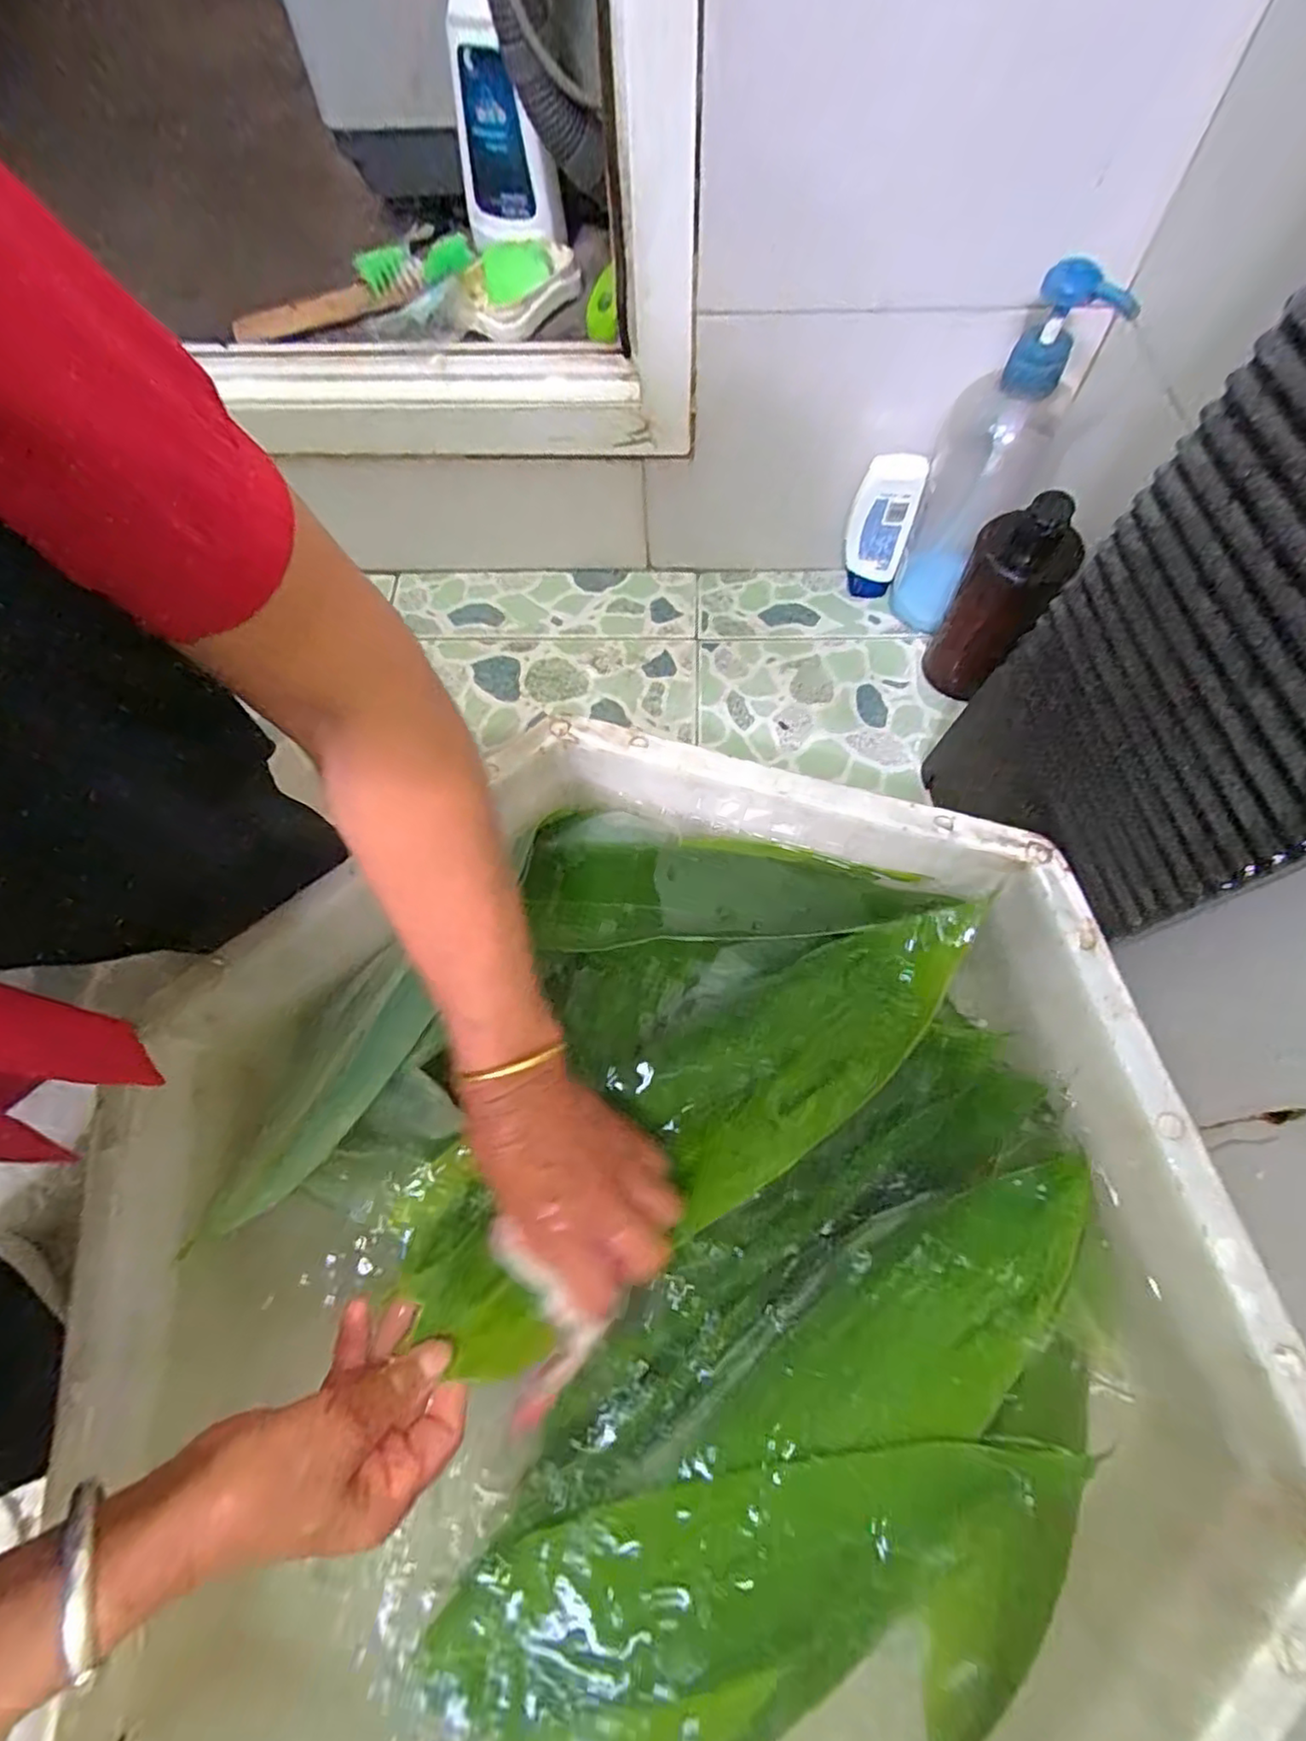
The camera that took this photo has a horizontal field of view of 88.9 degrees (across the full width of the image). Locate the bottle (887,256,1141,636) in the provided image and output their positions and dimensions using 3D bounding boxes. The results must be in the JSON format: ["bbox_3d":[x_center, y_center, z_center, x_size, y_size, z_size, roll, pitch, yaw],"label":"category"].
[{"bbox_3d":[0.251,-0.294,0.505,0.082,0.250,0.063,21,69,12],"label":"bottle"}]

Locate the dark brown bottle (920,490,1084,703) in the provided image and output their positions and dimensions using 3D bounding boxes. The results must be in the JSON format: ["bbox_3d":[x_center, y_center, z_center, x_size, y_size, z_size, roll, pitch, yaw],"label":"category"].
[{"bbox_3d":[0.264,-0.204,0.519,0.065,0.155,0.061,27,70,14],"label":"dark brown bottle"}]

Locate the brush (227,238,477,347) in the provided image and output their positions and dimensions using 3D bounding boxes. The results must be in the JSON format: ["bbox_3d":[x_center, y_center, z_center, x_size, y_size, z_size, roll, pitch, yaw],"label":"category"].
[{"bbox_3d":[-0.260,-0.509,0.585,0.217,0.020,0.063,-21,65,-8],"label":"brush"}]

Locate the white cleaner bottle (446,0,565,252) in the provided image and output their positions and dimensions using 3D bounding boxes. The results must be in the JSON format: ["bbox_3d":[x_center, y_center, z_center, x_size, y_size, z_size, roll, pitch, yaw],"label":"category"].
[{"bbox_3d":[-0.128,-0.636,0.503,0.094,0.237,0.051,34,70,17],"label":"white cleaner bottle"}]

